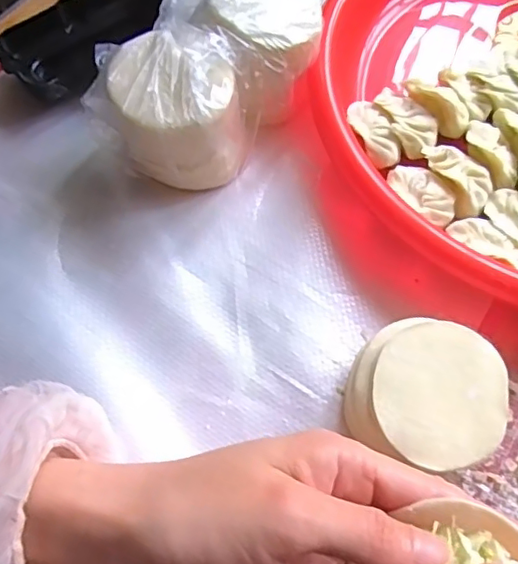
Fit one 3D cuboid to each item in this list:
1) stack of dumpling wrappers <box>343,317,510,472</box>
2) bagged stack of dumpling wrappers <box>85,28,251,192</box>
[{"bbox_3d":[0.073,0.052,0.254,0.064,0.034,0.061,22,66,11],"label":"stack of dumpling wrappers"},{"bbox_3d":[-0.045,-0.089,0.304,0.062,0.075,0.063,-39,69,-17],"label":"bagged stack of dumpling wrappers"}]

